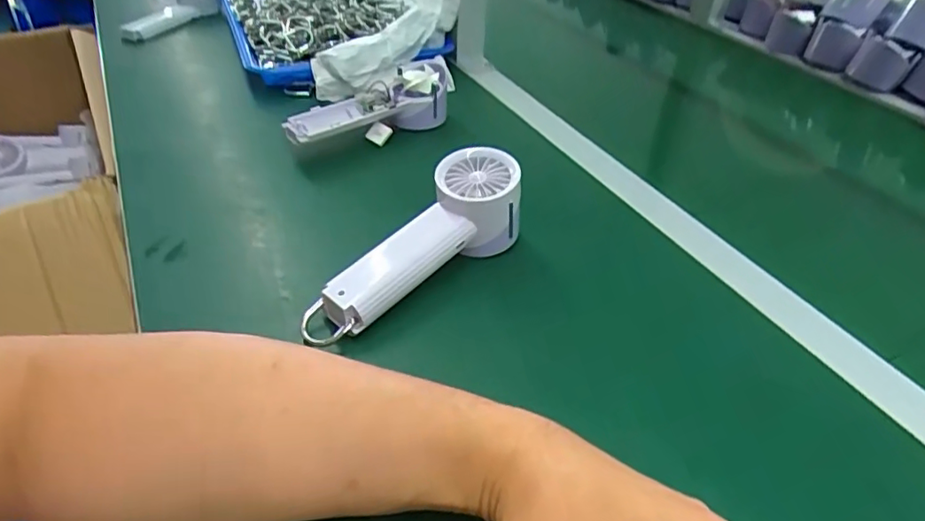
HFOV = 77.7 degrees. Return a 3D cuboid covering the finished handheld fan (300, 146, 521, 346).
[{"bbox_3d":[-0.031,-0.006,0.417,0.062,0.056,0.193,35,64,32],"label":"finished handheld fan"}]

